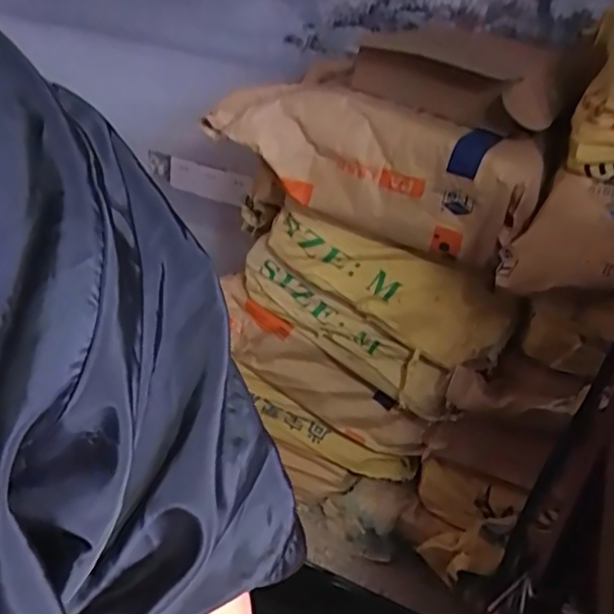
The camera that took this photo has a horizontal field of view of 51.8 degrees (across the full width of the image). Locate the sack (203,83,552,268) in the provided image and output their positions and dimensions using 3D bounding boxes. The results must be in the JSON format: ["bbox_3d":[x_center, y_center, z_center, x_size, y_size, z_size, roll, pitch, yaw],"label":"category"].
[{"bbox_3d":[0.092,-0.220,0.997,0.516,0.185,0.146,18,31,19],"label":"sack"}]

